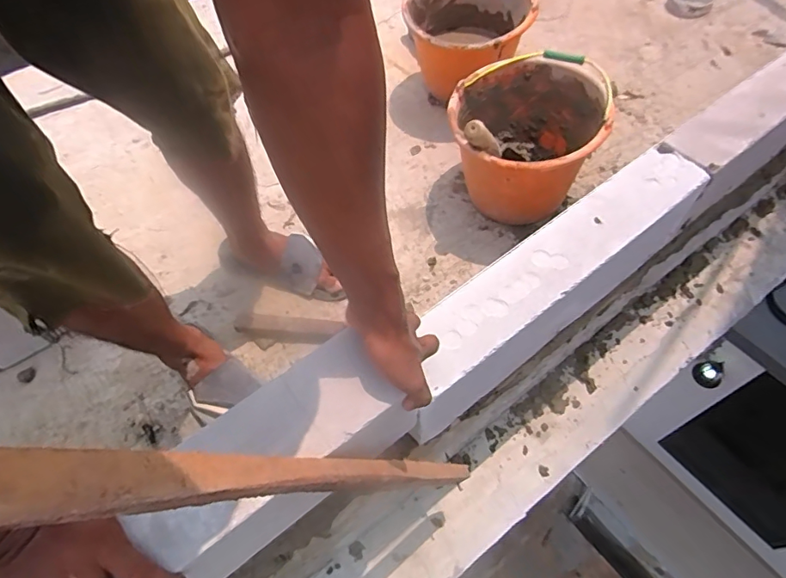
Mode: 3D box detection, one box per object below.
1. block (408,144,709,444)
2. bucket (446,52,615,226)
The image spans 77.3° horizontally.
[{"bbox_3d":[0.249,-0.007,0.792,0.602,0.172,0.110,-35,63,-17],"label":"block"},{"bbox_3d":[0.257,-0.289,0.986,0.269,0.246,0.315,14,60,12],"label":"bucket"}]

